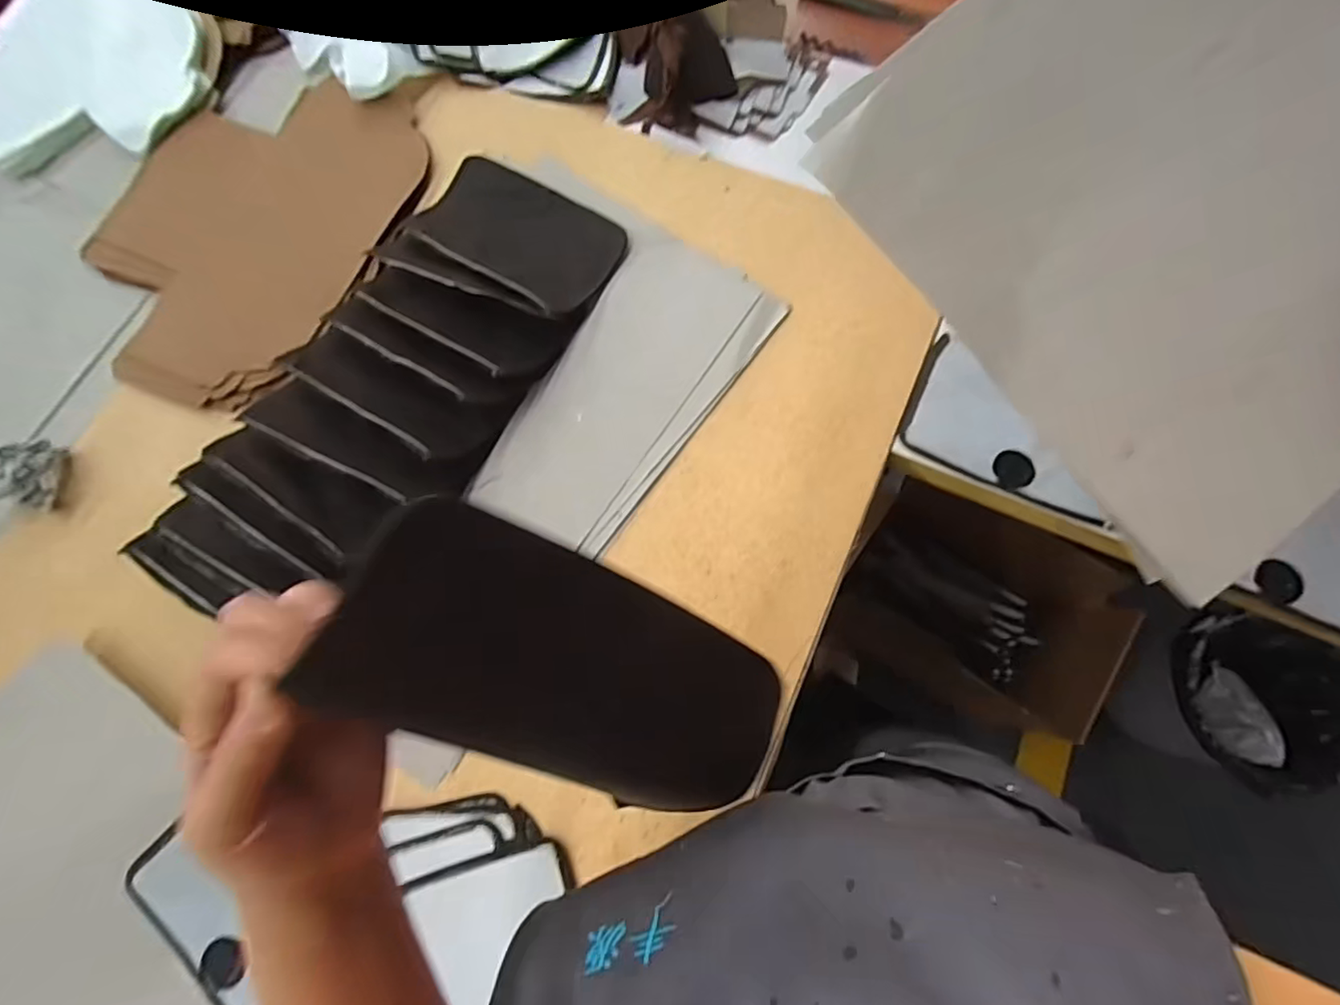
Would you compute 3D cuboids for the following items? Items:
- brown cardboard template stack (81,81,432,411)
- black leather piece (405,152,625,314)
[{"bbox_3d":[-0.465,-0.313,0.662,0.308,0.029,0.407,26,77,7],"label":"brown cardboard template stack"},{"bbox_3d":[-0.166,-0.298,0.655,0.217,0.033,0.137,33,77,8],"label":"black leather piece"}]

